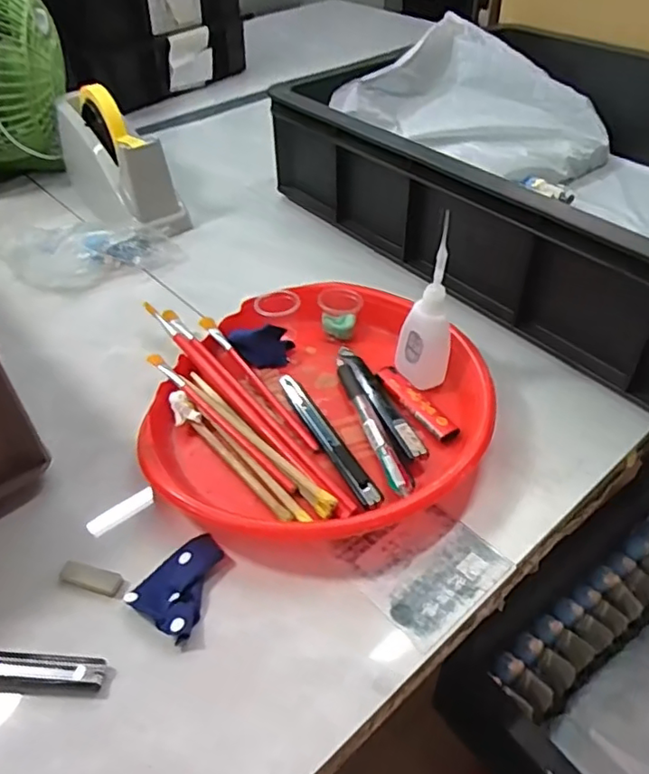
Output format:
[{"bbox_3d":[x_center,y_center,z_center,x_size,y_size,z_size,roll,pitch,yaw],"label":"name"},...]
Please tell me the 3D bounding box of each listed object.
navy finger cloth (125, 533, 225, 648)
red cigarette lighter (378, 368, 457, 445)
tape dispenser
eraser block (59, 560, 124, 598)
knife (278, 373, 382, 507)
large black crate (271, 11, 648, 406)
[{"bbox_3d":[-0.081,0.116,0.356,0.043,0.009,0.058,26,50,26],"label":"navy finger cloth"},{"bbox_3d":[0.069,0.011,0.451,0.018,0.013,0.078,-25,48,-23],"label":"red cigarette lighter"},{"bbox_3d":[-0.235,-0.256,0.684,0.082,0.126,0.232,-24,48,-22],"label":"tape dispenser"},{"bbox_3d":[-0.141,0.115,0.361,0.038,0.009,0.013,9,44,11],"label":"eraser block"},{"bbox_3d":[0.002,0.035,0.426,0.016,0.005,0.134,-20,47,-19],"label":"knife"},{"bbox_3d":[0.291,-0.215,0.603,0.443,0.123,0.572,-29,50,-26],"label":"large black crate"}]

